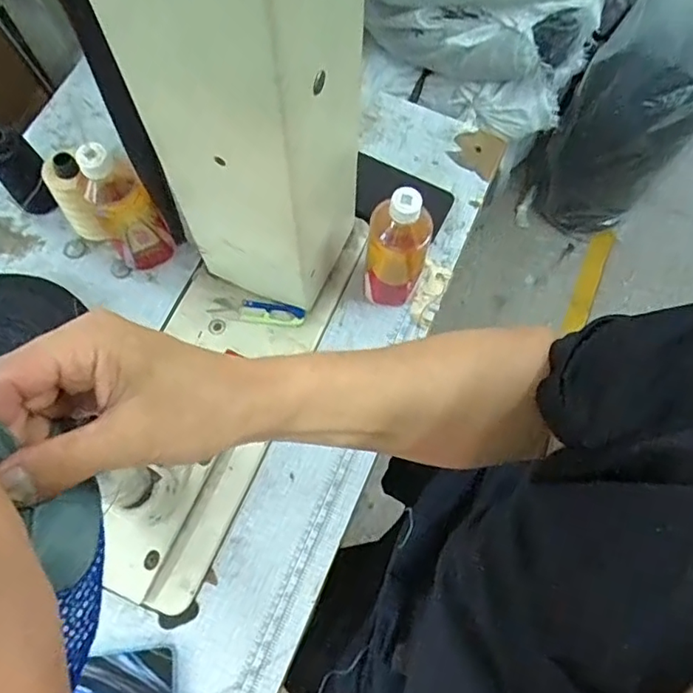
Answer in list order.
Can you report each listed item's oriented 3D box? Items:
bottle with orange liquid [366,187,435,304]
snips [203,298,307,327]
[{"bbox_3d":[0.056,-0.107,0.623,0.066,0.180,0.064,9,70,4],"label":"bottle with orange liquid"},{"bbox_3d":[-0.108,-0.041,0.694,0.113,0.008,0.028,8,70,4],"label":"snips"}]

